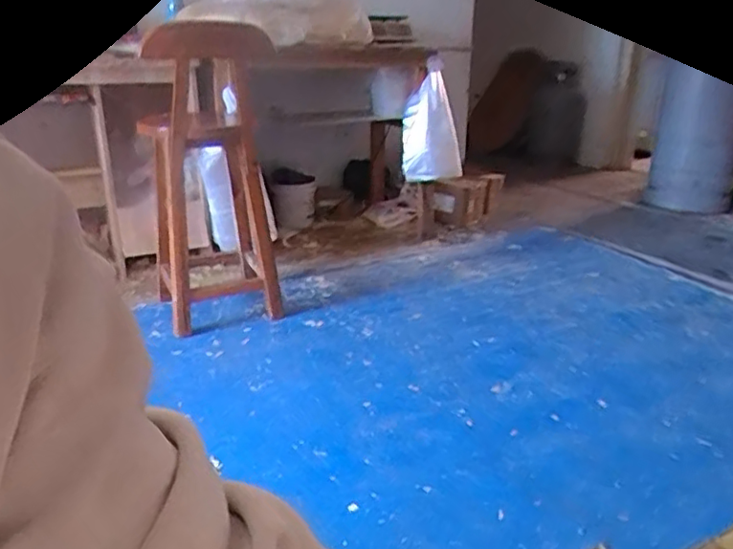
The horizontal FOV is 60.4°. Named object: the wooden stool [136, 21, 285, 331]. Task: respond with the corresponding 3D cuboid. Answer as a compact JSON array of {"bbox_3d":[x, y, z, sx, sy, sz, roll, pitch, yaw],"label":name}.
[{"bbox_3d":[-0.463,-0.274,1.866,0.345,0.880,0.439,-6,22,-18],"label":"wooden stool"}]

